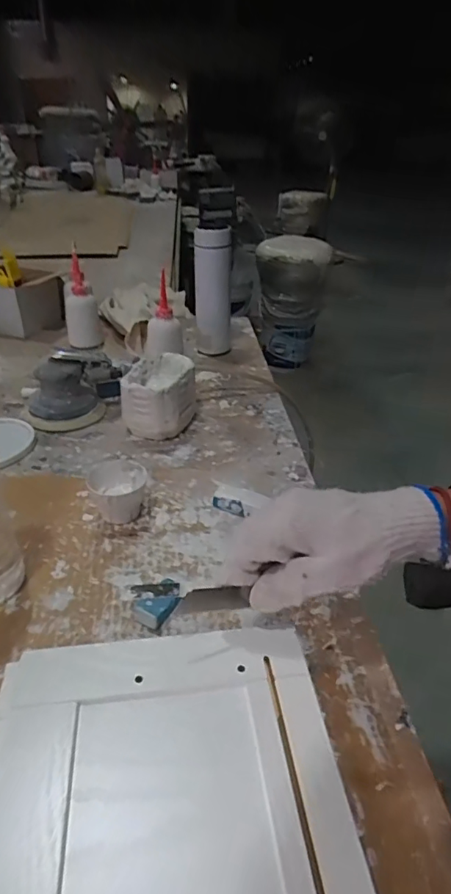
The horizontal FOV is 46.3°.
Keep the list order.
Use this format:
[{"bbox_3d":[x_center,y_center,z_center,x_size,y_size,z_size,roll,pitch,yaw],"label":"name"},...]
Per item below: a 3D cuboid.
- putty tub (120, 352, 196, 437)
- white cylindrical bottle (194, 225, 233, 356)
[{"bbox_3d":[-0.092,-0.067,0.737,0.090,0.087,0.108,4,32,2],"label":"putty tub"},{"bbox_3d":[-0.021,-0.278,0.947,0.068,0.220,0.064,0,31,-2],"label":"white cylindrical bottle"}]

